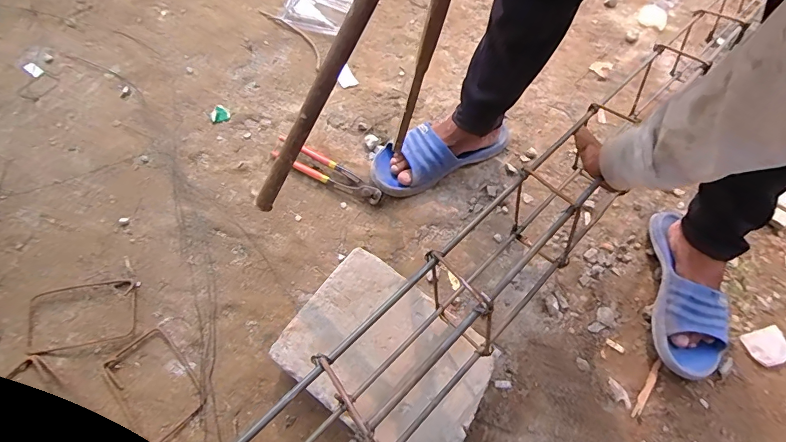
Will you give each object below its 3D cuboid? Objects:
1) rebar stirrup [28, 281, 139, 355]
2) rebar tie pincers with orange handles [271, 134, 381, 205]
[{"bbox_3d":[-0.474,0.143,0.620,0.145,0.021,0.097,-12,67,-7],"label":"rebar stirrup"},{"bbox_3d":[-0.125,-0.089,0.740,0.225,0.031,0.047,30,68,10],"label":"rebar tie pincers with orange handles"}]

